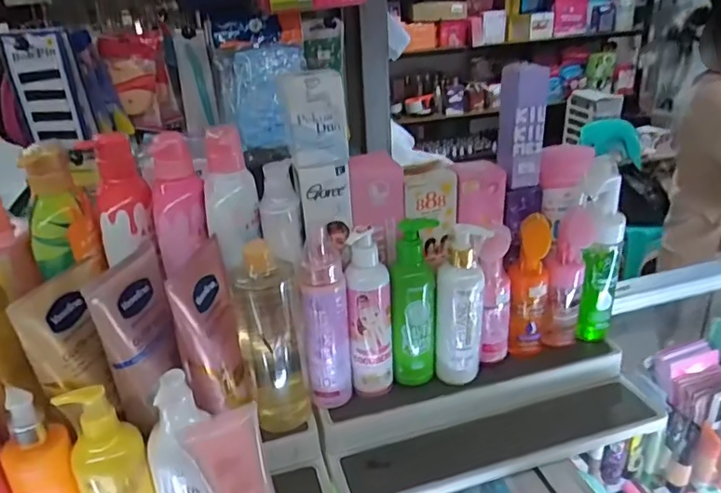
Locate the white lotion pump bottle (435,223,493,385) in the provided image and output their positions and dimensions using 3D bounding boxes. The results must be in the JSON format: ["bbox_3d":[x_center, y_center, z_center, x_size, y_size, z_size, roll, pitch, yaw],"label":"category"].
[{"bbox_3d":[0.107,0.063,0.588,0.048,0.176,0.037,7,28,20],"label":"white lotion pump bottle"}]

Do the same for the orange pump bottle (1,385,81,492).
[{"bbox_3d":[-0.265,0.195,0.460,0.051,0.148,0.056,-22,32,-33],"label":"orange pump bottle"}]

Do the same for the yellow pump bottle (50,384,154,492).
[{"bbox_3d":[-0.211,0.191,0.468,0.054,0.149,0.042,-16,29,-25],"label":"yellow pump bottle"}]

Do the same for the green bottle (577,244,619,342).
[{"bbox_3d":[0.279,0.056,0.650,0.038,0.122,0.027,8,28,21],"label":"green bottle"}]

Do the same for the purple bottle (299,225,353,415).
[{"bbox_3d":[-0.034,0.077,0.559,0.046,0.193,0.035,-4,26,-2],"label":"purple bottle"}]

